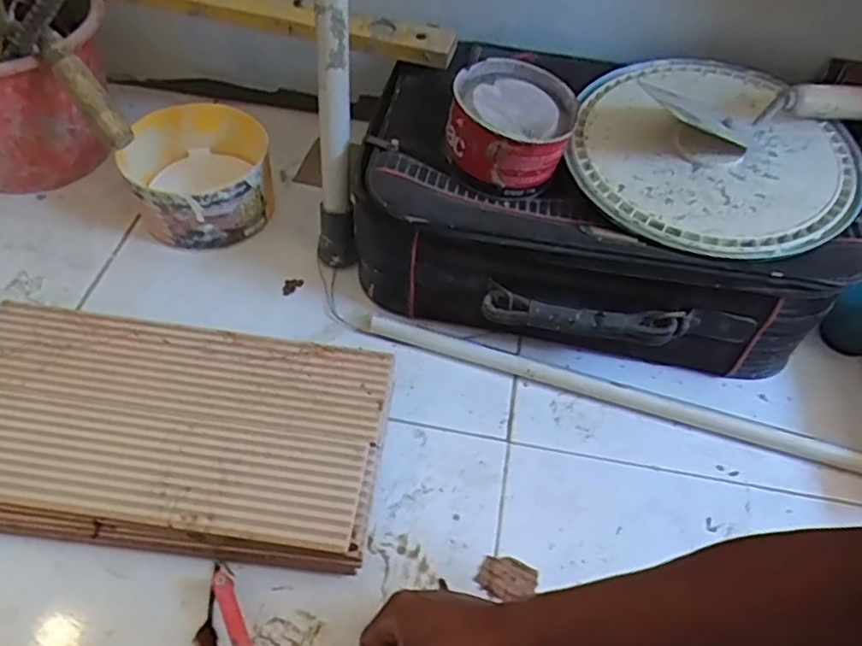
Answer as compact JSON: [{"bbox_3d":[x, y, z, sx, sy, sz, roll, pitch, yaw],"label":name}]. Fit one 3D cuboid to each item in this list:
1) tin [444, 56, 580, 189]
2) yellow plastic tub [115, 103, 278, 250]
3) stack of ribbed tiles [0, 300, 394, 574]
[{"bbox_3d":[0.083,-0.209,0.687,0.126,0.071,0.138,8,51,3],"label":"tin"},{"bbox_3d":[-0.284,-0.179,0.821,0.165,0.096,0.179,-7,52,-10],"label":"yellow plastic tub"},{"bbox_3d":[-0.245,0.104,0.611,0.400,0.073,0.206,7,51,2],"label":"stack of ribbed tiles"}]

